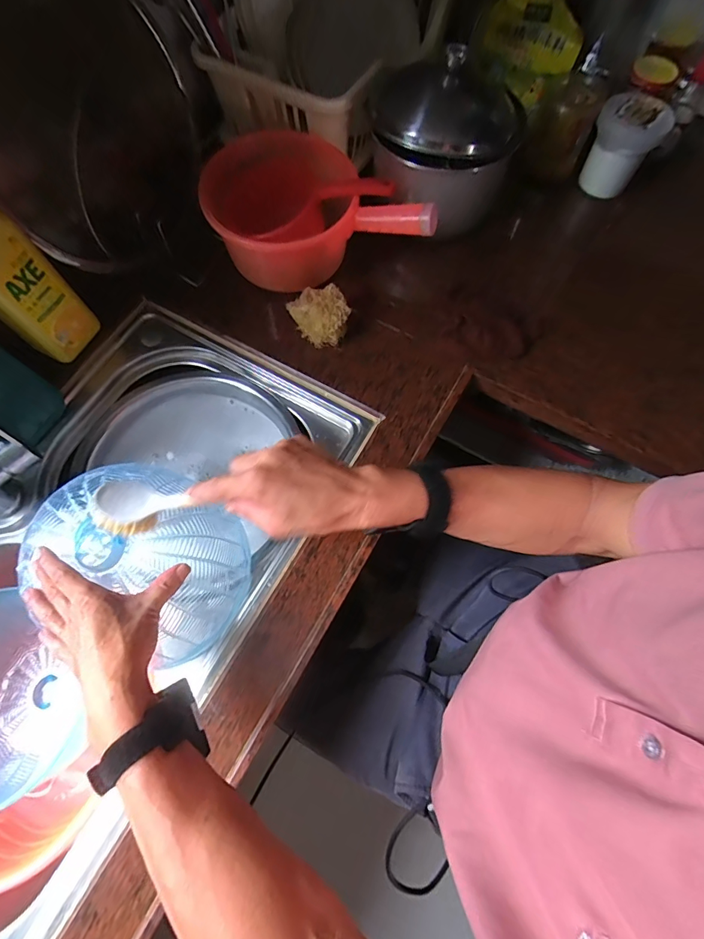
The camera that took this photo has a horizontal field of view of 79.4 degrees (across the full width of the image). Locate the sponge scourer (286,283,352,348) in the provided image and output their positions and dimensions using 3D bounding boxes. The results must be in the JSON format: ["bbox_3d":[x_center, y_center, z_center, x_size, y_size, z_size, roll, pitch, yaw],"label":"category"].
[{"bbox_3d":[-0.048,-0.225,0.611,0.090,0.057,0.066,38,75,14],"label":"sponge scourer"}]

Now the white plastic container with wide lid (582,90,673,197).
[{"bbox_3d":[0.430,-0.515,0.679,0.096,0.124,0.077,28,72,11],"label":"white plastic container with wide lid"}]

